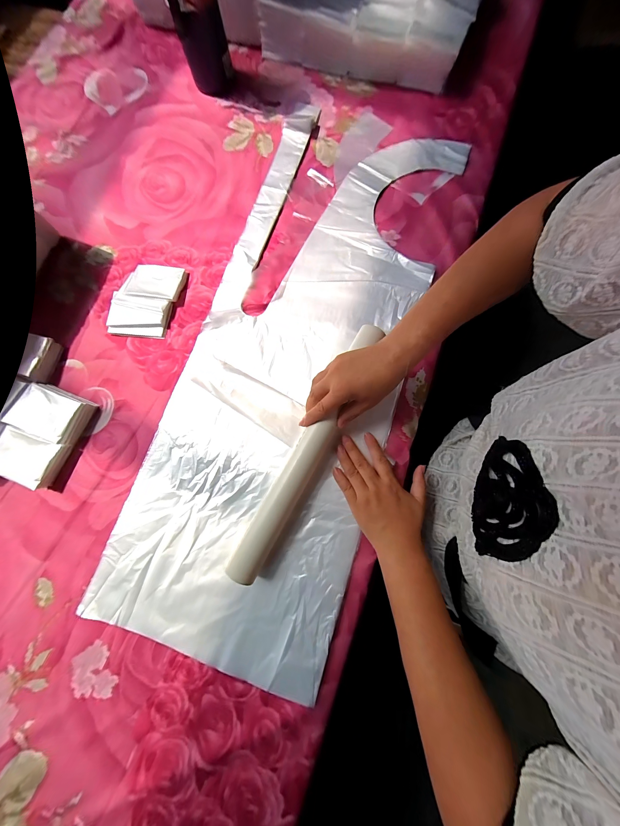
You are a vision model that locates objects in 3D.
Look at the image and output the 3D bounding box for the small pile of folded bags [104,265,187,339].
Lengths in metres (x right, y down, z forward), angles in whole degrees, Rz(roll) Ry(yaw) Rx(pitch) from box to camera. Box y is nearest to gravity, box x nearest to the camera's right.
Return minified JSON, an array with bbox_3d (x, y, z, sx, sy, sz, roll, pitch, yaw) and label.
[{"bbox_3d":[-0.257,-0.178,0.410,0.095,0.019,0.125,13,80,3],"label":"small pile of folded bags"}]

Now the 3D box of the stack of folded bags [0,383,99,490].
[{"bbox_3d":[-0.379,0.028,0.368,0.086,0.026,0.129,23,81,5],"label":"stack of folded bags"}]

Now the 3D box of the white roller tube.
[{"bbox_3d":[0.005,0.047,0.338,0.045,0.037,0.357,29,82,6],"label":"white roller tube"}]

